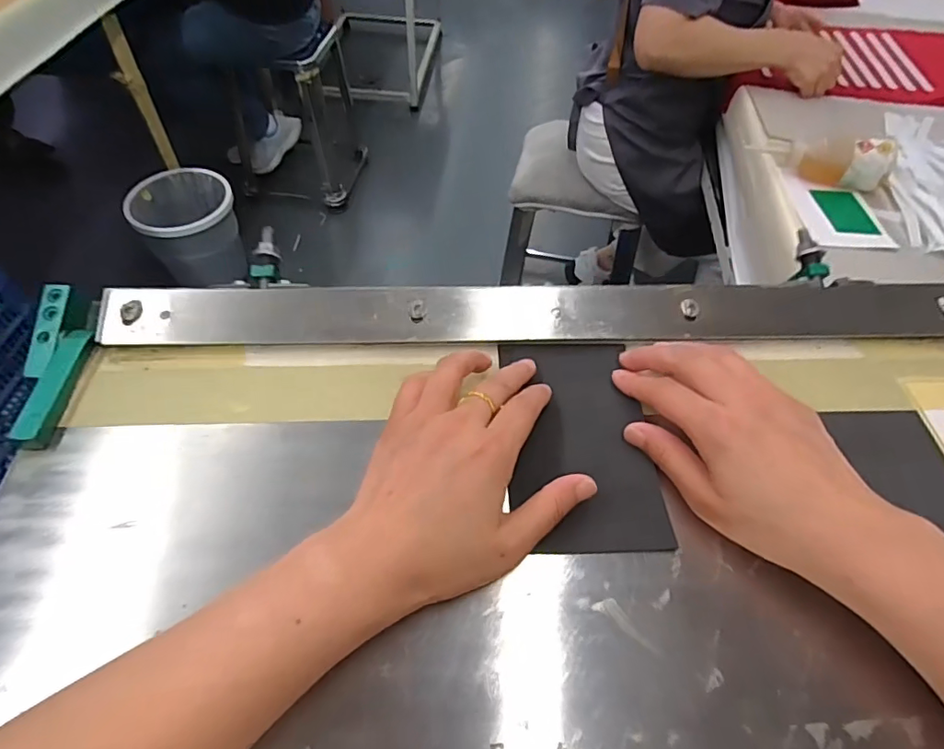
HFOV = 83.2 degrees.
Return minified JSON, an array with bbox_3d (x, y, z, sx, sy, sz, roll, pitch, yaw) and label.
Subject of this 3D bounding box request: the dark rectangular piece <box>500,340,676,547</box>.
[{"bbox_3d":[0.062,0.035,0.314,0.081,0.006,0.138,-2,54,-1],"label":"dark rectangular piece"}]

